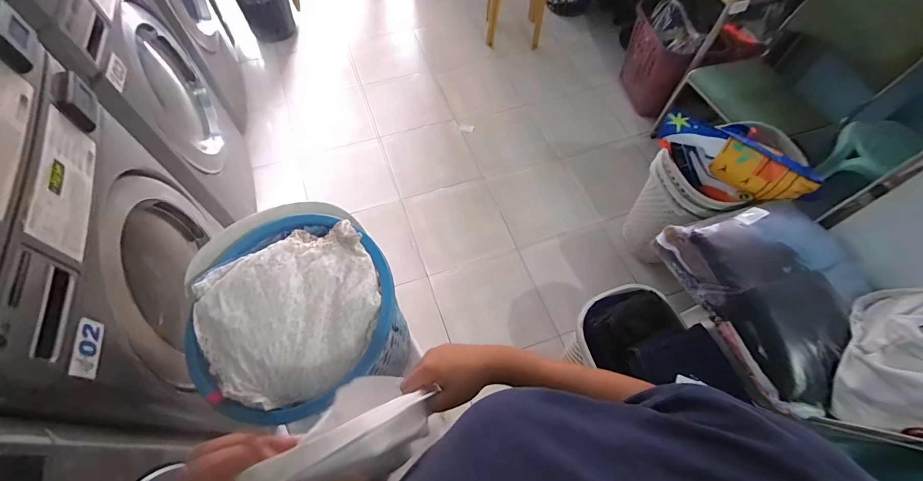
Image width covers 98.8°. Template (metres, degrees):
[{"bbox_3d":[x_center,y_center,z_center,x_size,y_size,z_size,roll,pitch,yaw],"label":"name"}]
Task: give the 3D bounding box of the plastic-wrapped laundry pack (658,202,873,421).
[{"bbox_3d":[0.785,0.123,0.962,0.343,0.131,0.475,-14,62,-9],"label":"plastic-wrapped laundry pack"}]

